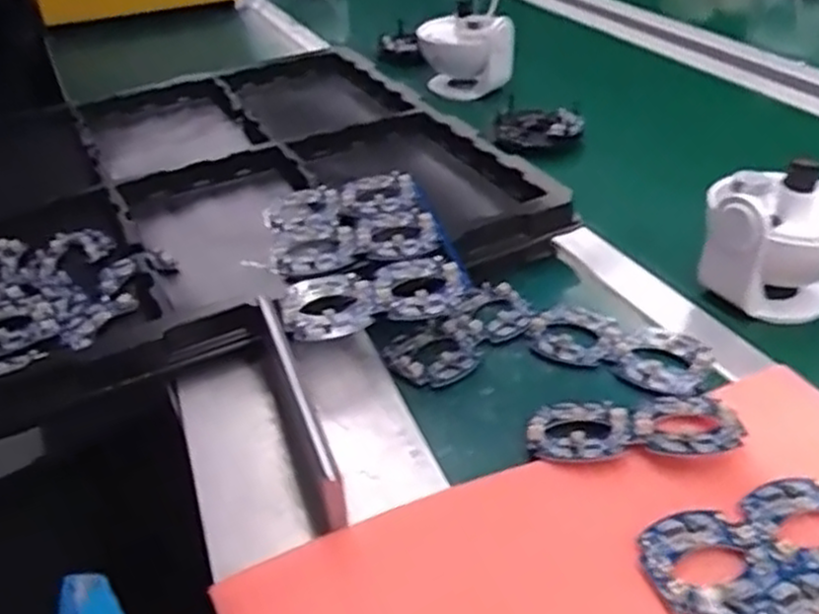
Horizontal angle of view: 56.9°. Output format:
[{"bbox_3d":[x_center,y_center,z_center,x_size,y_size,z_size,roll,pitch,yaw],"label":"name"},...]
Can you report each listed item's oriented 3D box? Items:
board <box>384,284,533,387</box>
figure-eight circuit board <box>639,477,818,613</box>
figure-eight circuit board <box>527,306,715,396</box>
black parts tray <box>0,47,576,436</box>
[{"bbox_3d":[0.040,0.019,0.567,0.126,0.012,0.058,-29,44,-33],"label":"board"},{"bbox_3d":[0.182,0.123,0.398,0.124,0.005,0.063,-17,39,-21],"label":"figure-eight circuit board"},{"bbox_3d":[0.153,0.027,0.552,0.124,0.011,0.067,18,40,25],"label":"figure-eight circuit board"},{"bbox_3d":[-0.204,-0.118,0.724,0.522,0.049,0.488,-19,39,-23],"label":"black parts tray"}]

